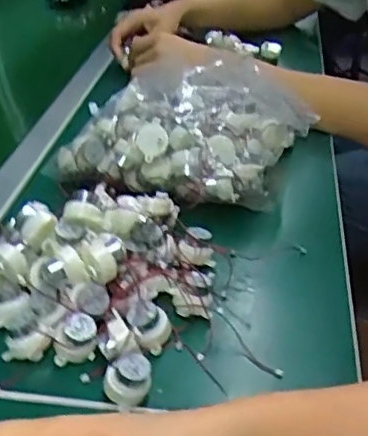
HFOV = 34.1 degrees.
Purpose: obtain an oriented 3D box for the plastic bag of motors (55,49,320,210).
[{"bbox_3d":[0.004,-0.110,0.676,0.230,0.093,0.210,12,39,18],"label":"plastic bag of motors"}]

